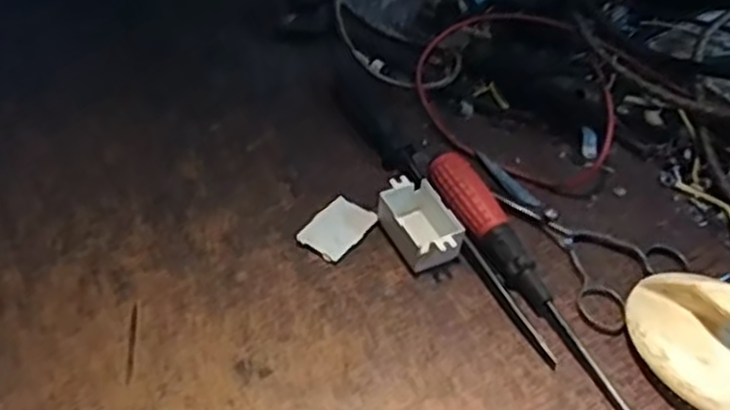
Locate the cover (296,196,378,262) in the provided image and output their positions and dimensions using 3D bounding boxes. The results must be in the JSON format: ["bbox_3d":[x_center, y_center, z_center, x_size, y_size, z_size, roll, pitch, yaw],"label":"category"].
[{"bbox_3d":[-0.015,0.012,0.393,0.027,0.004,0.038,30,53,23],"label":"cover"}]

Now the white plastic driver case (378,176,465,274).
[{"bbox_3d":[0.029,0.009,0.388,0.030,0.021,0.051,-19,51,-19],"label":"white plastic driver case"}]

